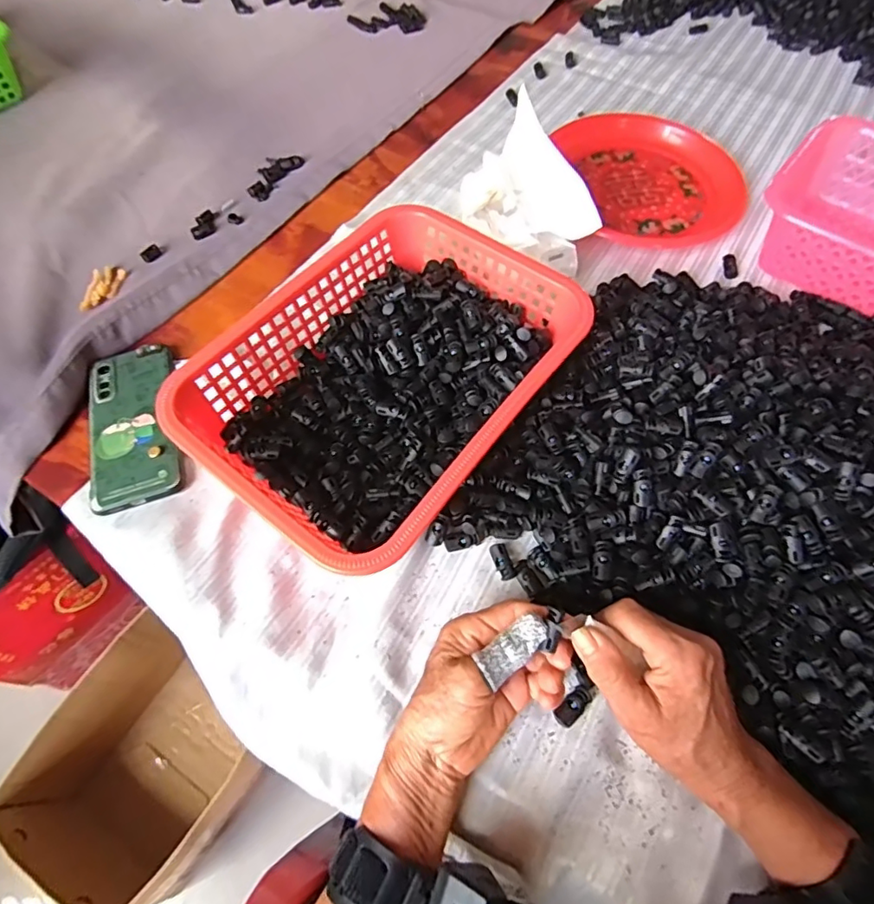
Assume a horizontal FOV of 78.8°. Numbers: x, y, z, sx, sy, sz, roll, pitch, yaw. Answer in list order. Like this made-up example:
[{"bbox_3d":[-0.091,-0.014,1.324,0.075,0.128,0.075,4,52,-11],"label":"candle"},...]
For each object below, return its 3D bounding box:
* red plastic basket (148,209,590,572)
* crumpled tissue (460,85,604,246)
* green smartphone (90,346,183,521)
[{"bbox_3d":[-0.042,-0.061,0.437,0.217,0.079,0.292,35,68,18],"label":"red plastic basket"},{"bbox_3d":[0.076,-0.261,0.527,0.070,0.113,0.174,-31,66,-15],"label":"crumpled tissue"},{"bbox_3d":[-0.265,-0.027,0.464,0.073,0.011,0.157,-16,63,-8],"label":"green smartphone"}]

